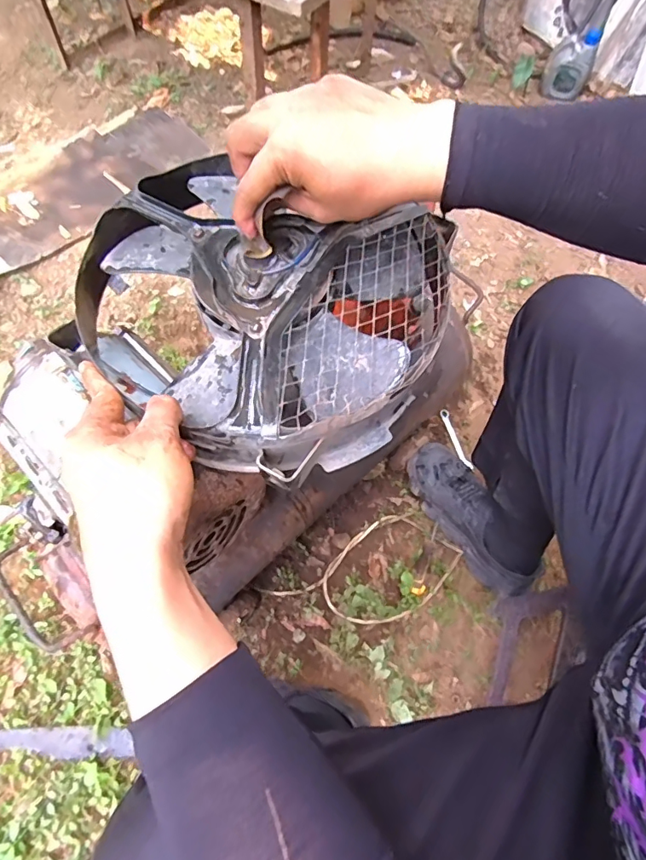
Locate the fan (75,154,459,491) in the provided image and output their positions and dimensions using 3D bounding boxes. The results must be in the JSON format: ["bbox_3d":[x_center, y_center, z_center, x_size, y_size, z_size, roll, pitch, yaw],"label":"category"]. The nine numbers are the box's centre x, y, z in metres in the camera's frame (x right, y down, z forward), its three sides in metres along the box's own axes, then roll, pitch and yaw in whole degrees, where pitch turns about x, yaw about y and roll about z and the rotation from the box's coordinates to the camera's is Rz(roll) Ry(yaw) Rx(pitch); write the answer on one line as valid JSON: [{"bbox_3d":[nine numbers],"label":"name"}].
[{"bbox_3d":[-0.053,-0.098,0.382,0.280,0.069,0.239,21,65,8],"label":"fan"}]

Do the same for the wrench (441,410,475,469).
[{"bbox_3d":[0.274,0.019,0.986,0.021,0.009,0.137,-15,66,-9],"label":"wrench"}]

